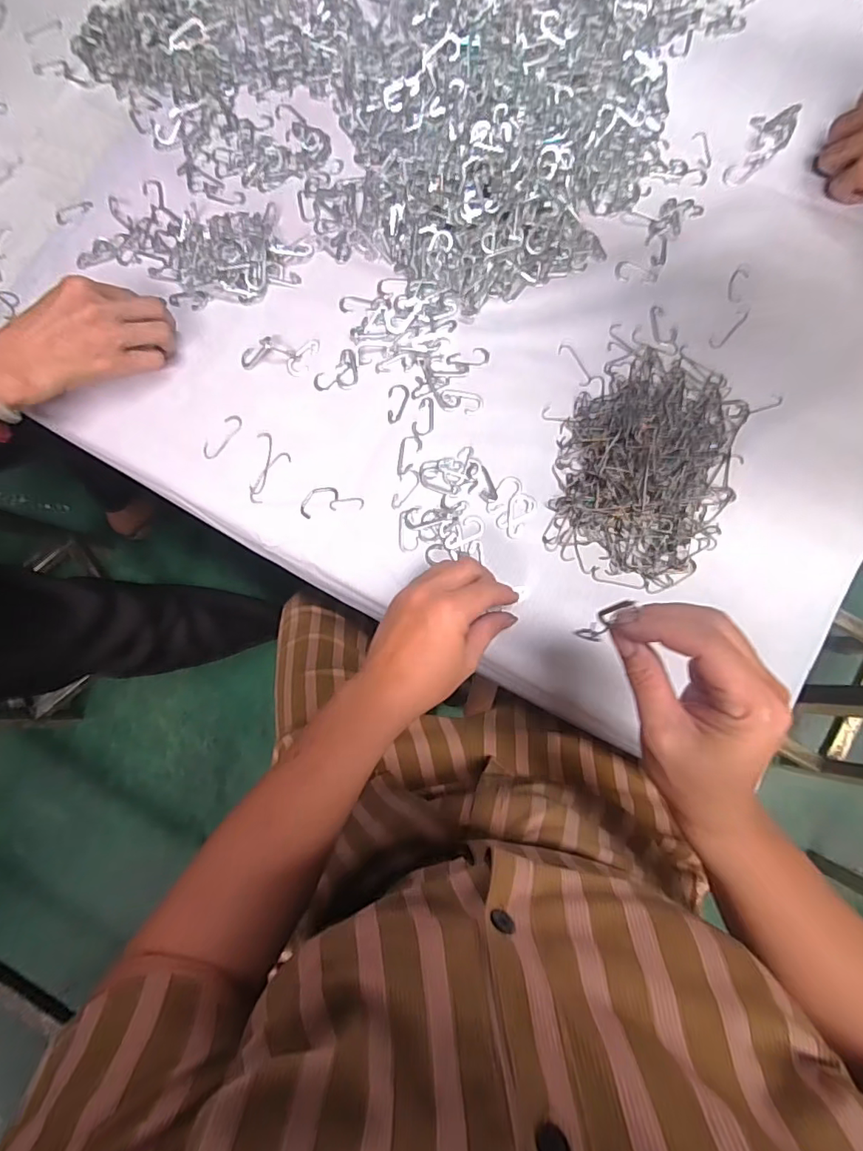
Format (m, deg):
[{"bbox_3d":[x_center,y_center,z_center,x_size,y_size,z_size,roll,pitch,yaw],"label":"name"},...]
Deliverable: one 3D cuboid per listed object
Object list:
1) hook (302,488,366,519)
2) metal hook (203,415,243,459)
[{"bbox_3d":[-0.084,-0.064,0.442,0.053,0.005,0.024,-10,80,2],"label":"hook"},{"bbox_3d":[-0.182,-0.121,0.460,0.016,0.004,0.045,33,84,8],"label":"metal hook"}]

